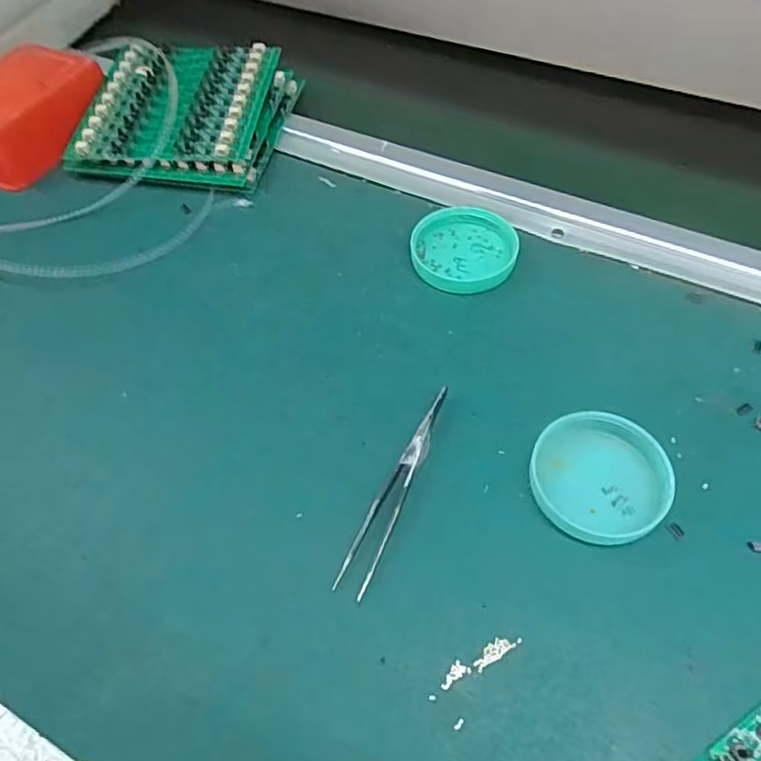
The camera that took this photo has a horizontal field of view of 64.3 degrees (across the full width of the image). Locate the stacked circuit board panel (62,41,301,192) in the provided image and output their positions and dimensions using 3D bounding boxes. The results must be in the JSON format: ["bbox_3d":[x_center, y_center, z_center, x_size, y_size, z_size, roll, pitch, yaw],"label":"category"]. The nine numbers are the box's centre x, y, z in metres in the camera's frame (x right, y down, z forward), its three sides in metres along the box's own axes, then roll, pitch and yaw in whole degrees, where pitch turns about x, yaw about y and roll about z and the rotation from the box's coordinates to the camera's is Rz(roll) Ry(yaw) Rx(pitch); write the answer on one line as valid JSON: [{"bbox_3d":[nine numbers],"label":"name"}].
[{"bbox_3d":[-0.151,-0.212,0.477,0.150,0.032,0.160,8,56,8],"label":"stacked circuit board panel"}]

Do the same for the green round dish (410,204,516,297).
[{"bbox_3d":[0.055,-0.087,0.393,0.065,0.008,0.075,14,57,12],"label":"green round dish"}]

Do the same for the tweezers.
[{"bbox_3d":[0.009,0.049,0.296,0.015,0.010,0.114,19,58,15],"label":"tweezers"}]

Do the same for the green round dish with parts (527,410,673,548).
[{"bbox_3d":[0.107,0.046,0.295,0.063,0.013,0.060,-1,55,2],"label":"green round dish with parts"}]

